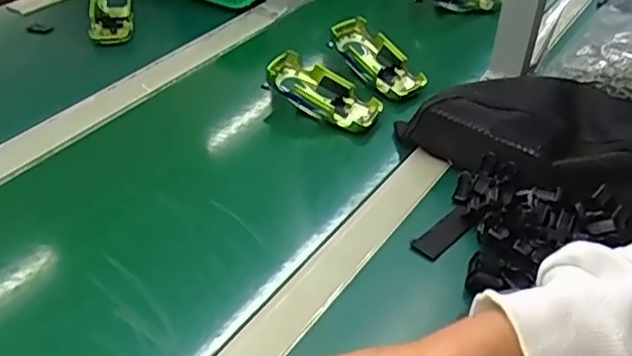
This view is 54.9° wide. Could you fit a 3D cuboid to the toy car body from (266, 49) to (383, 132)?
[{"bbox_3d":[0.006,-0.097,0.690,0.141,0.031,0.059,32,48,15],"label":"toy car body"}]

